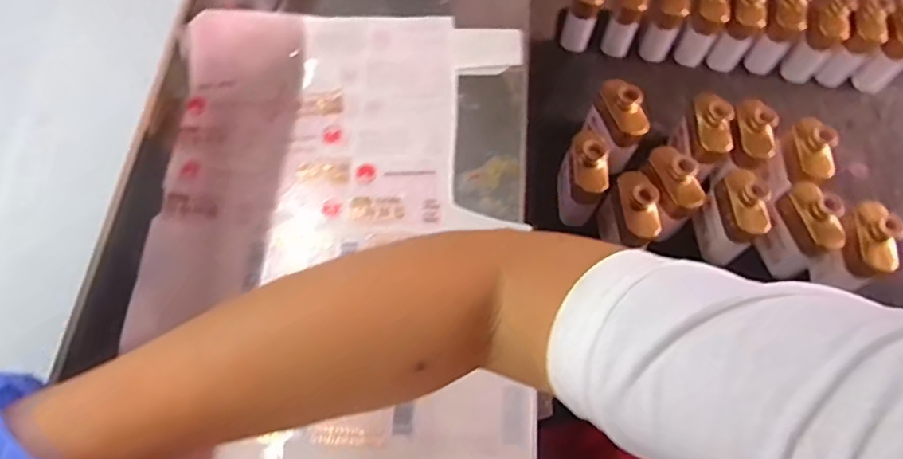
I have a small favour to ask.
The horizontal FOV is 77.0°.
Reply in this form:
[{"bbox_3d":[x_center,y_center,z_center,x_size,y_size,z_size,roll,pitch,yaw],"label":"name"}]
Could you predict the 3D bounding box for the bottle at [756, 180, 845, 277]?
[{"bbox_3d":[0.554,-0.001,0.908,0.055,0.142,0.114,-17,68,-8],"label":"bottle"}]

